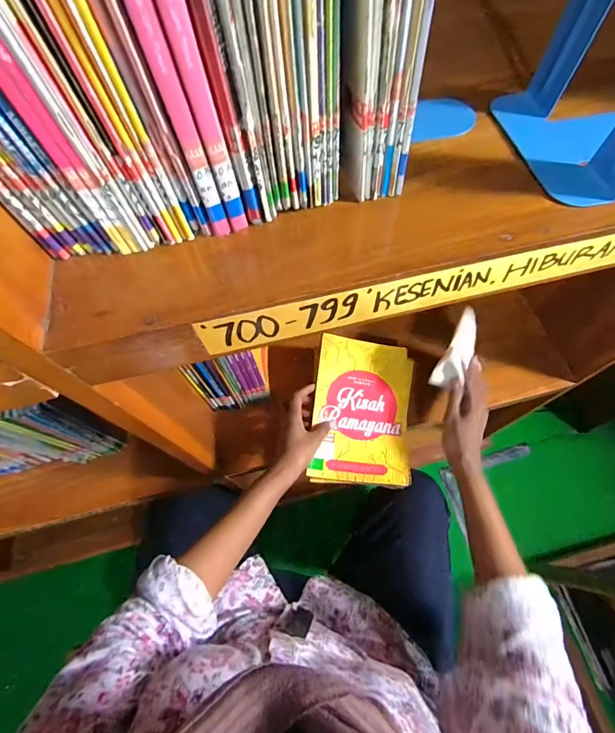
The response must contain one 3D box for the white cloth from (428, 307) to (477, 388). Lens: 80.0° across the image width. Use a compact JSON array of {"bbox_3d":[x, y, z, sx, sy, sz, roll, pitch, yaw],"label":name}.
[{"bbox_3d":[0.229,-0.029,0.542,0.041,0.049,0.131,28,69,14],"label":"white cloth"}]

